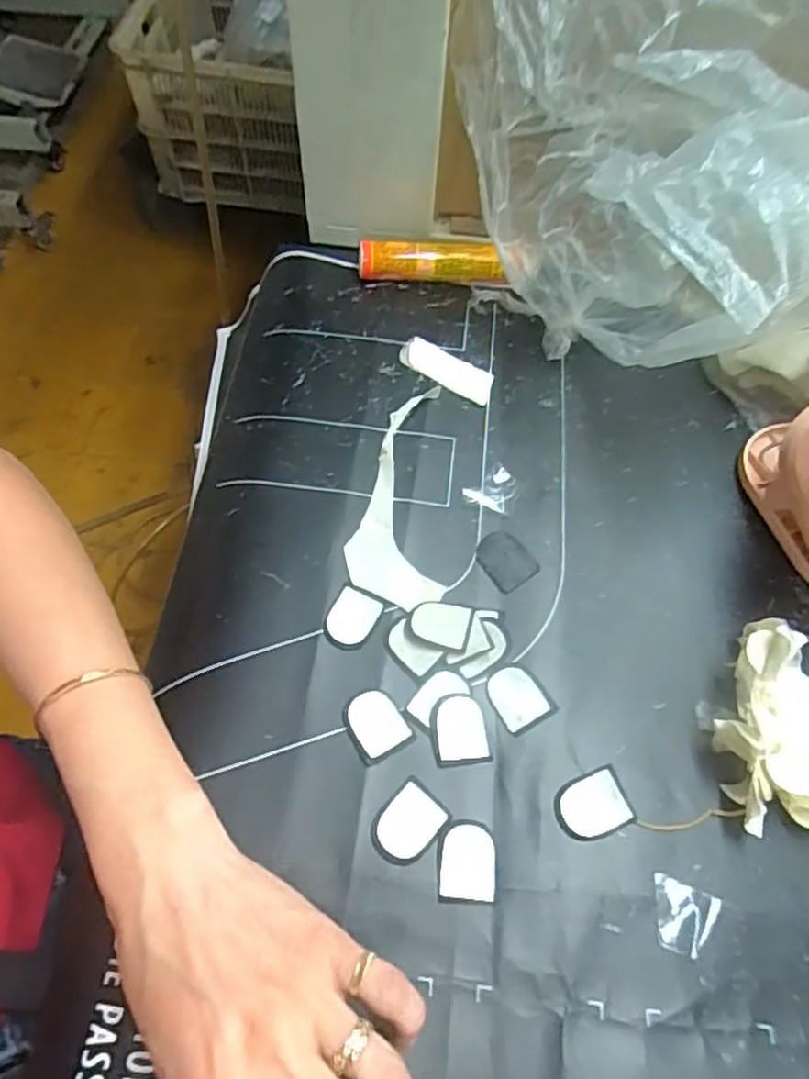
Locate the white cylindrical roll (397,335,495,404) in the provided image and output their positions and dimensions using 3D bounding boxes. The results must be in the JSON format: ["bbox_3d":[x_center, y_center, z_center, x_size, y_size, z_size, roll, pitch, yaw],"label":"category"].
[{"bbox_3d":[0.029,-0.118,0.454,0.069,0.007,0.027,29,62,14],"label":"white cylindrical roll"}]

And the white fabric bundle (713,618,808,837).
[{"bbox_3d":[0.181,0.086,0.314,0.065,0.043,0.095,1,60,-2],"label":"white fabric bundle"}]

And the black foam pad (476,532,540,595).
[{"bbox_3d":[0.058,0.011,0.378,0.027,0.004,0.034,-30,65,-18],"label":"black foam pad"}]

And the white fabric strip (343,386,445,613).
[{"bbox_3d":[-0.002,-0.031,0.397,0.053,0.006,0.153,5,60,0],"label":"white fabric strip"}]

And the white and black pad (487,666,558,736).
[{"bbox_3d":[0.059,0.081,0.340,0.027,0.004,0.032,-25,64,-16],"label":"white and black pad"}]

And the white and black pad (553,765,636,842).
[{"bbox_3d":[0.088,0.125,0.311,0.035,0.004,0.028,-16,62,-12],"label":"white and black pad"}]

